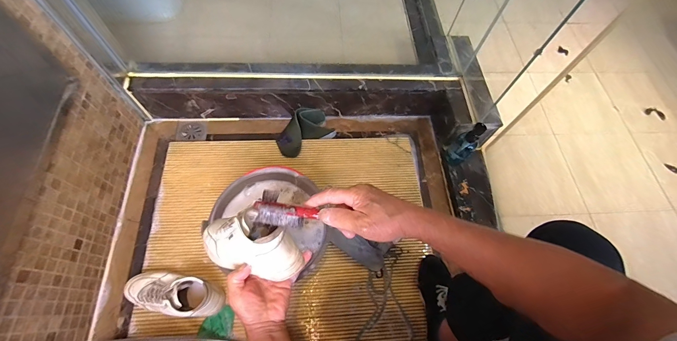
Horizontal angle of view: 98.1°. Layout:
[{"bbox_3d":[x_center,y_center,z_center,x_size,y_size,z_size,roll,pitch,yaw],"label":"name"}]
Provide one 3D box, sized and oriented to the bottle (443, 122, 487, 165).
[{"bbox_3d":[0.379,-0.079,0.894,0.068,0.195,0.071,-41,74,-20],"label":"bottle"}]

